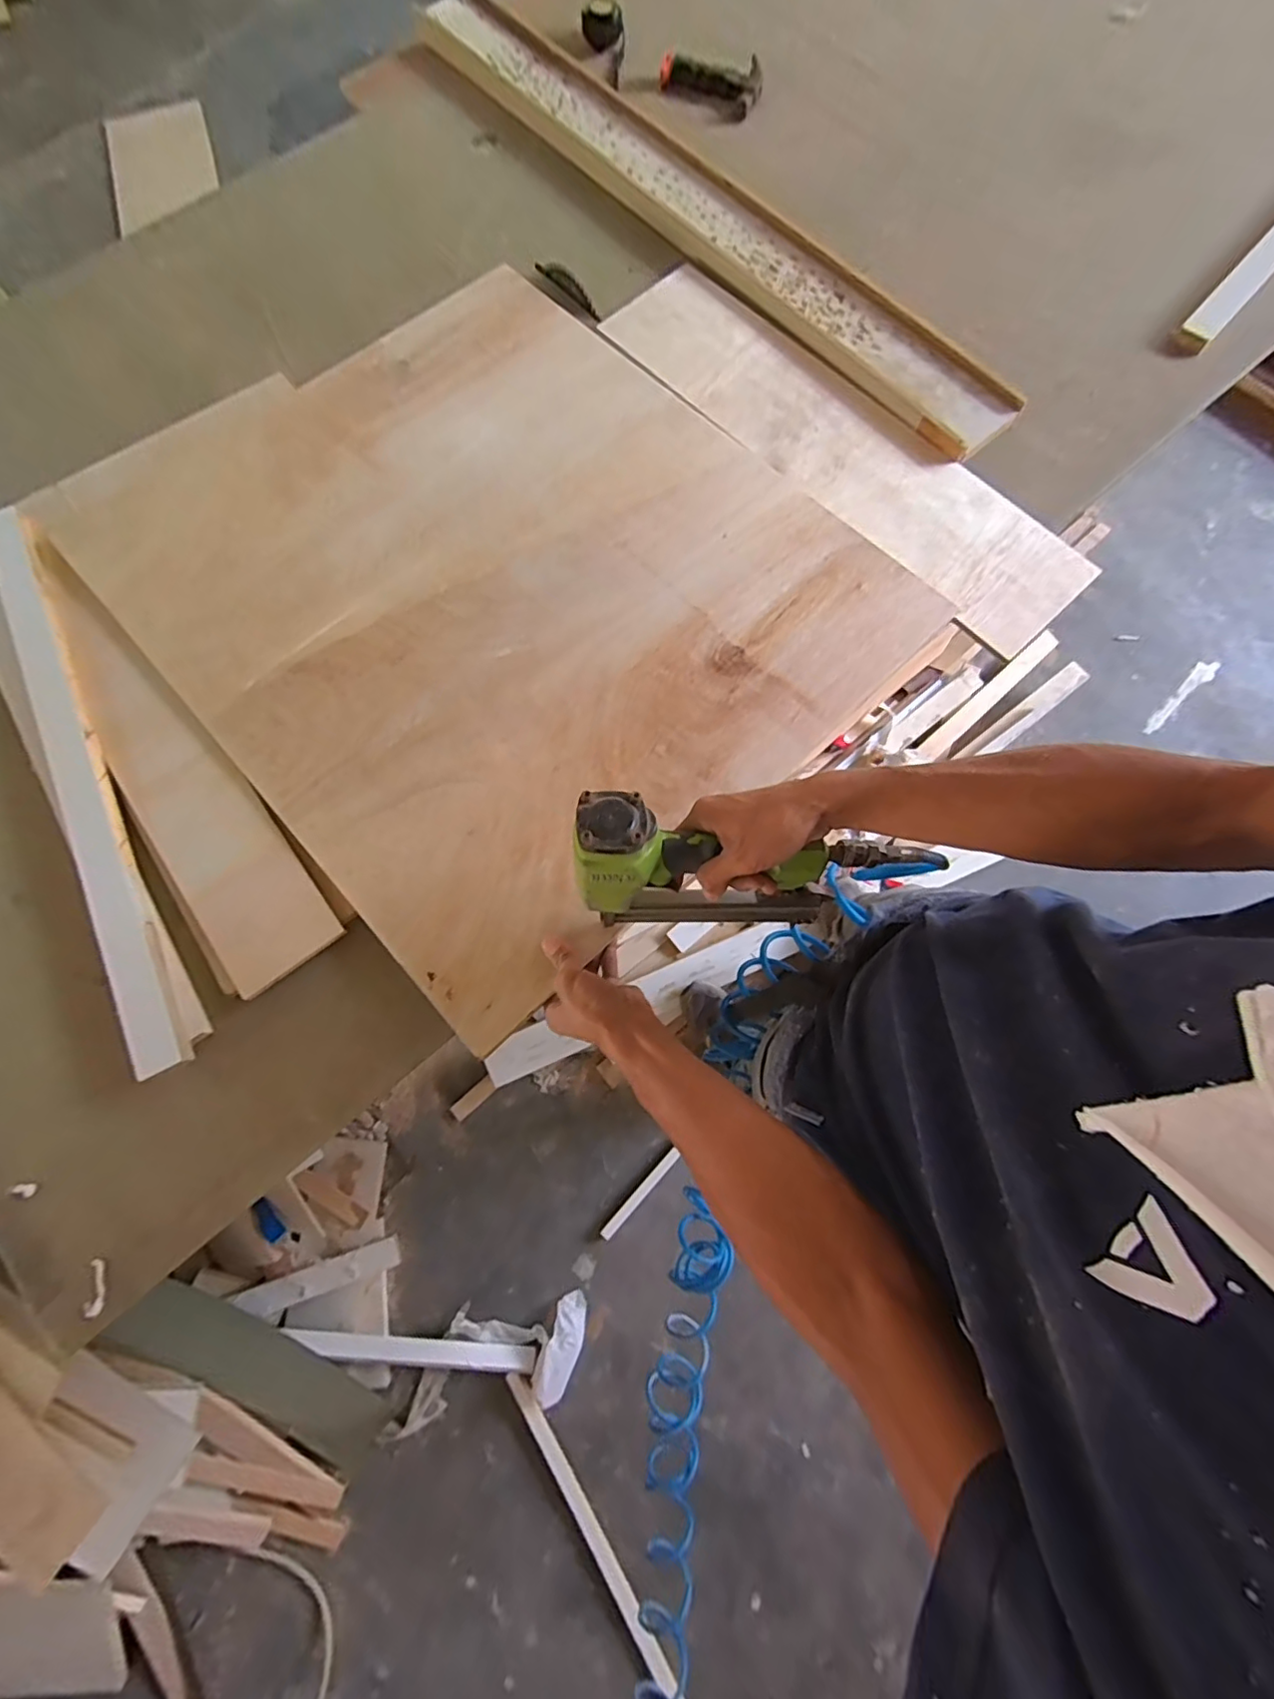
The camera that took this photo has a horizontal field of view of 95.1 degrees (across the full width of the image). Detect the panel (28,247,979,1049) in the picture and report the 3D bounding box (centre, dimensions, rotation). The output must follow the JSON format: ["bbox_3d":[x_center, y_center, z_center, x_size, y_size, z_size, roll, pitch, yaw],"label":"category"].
[{"bbox_3d":[-0.159,-0.307,0.666,0.677,0.024,0.765,-42,79,-9],"label":"panel"}]

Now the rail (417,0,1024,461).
[{"bbox_3d":[0.062,-0.934,0.836,0.127,0.023,1.155,-39,79,-9],"label":"rail"}]

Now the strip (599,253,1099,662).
[{"bbox_3d":[0.250,-0.513,0.734,0.166,0.017,0.680,-43,79,-9],"label":"strip"}]

